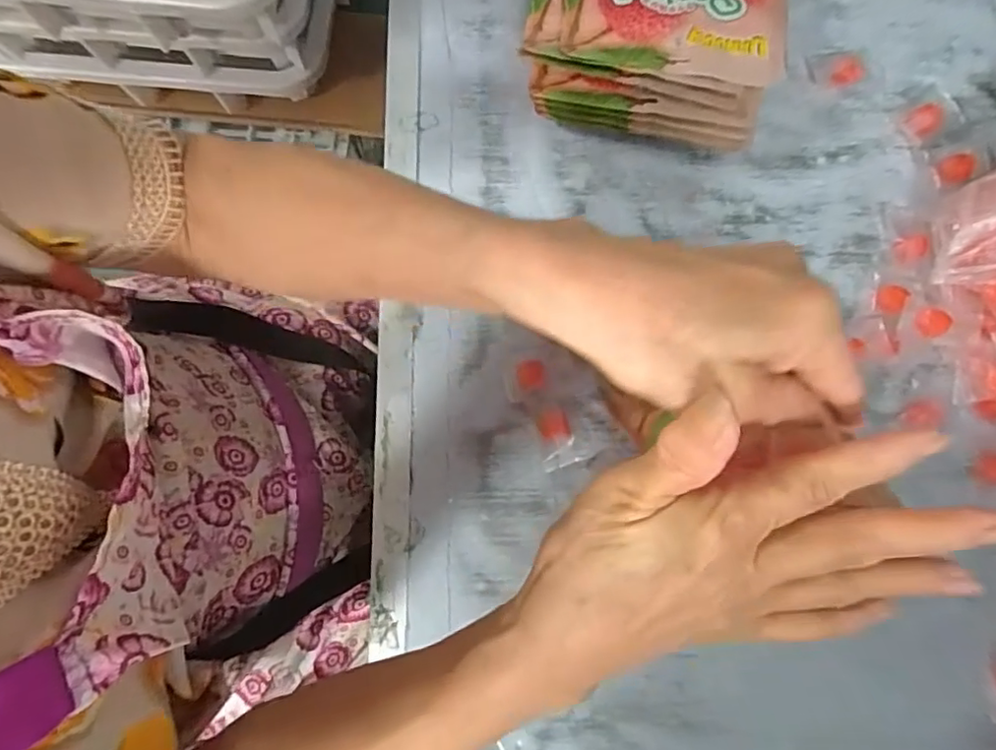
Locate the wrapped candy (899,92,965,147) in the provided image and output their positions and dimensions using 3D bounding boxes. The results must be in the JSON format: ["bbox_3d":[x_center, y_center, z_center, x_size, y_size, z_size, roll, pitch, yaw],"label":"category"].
[{"bbox_3d":[0.330,-0.196,0.431,0.045,0.009,0.032,-35,81,-5],"label":"wrapped candy"}]

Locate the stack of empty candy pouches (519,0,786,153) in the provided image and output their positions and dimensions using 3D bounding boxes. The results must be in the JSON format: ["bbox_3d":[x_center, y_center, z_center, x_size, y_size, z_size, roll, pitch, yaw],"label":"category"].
[{"bbox_3d":[0.123,-0.312,0.431,0.178,0.050,0.295,9,80,2],"label":"stack of empty candy pouches"}]

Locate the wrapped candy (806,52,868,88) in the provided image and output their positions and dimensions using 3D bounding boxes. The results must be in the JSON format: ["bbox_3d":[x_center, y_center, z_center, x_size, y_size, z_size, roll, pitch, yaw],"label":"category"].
[{"bbox_3d":[0.265,-0.240,0.439,0.041,0.009,0.031,-9,80,-1],"label":"wrapped candy"}]

